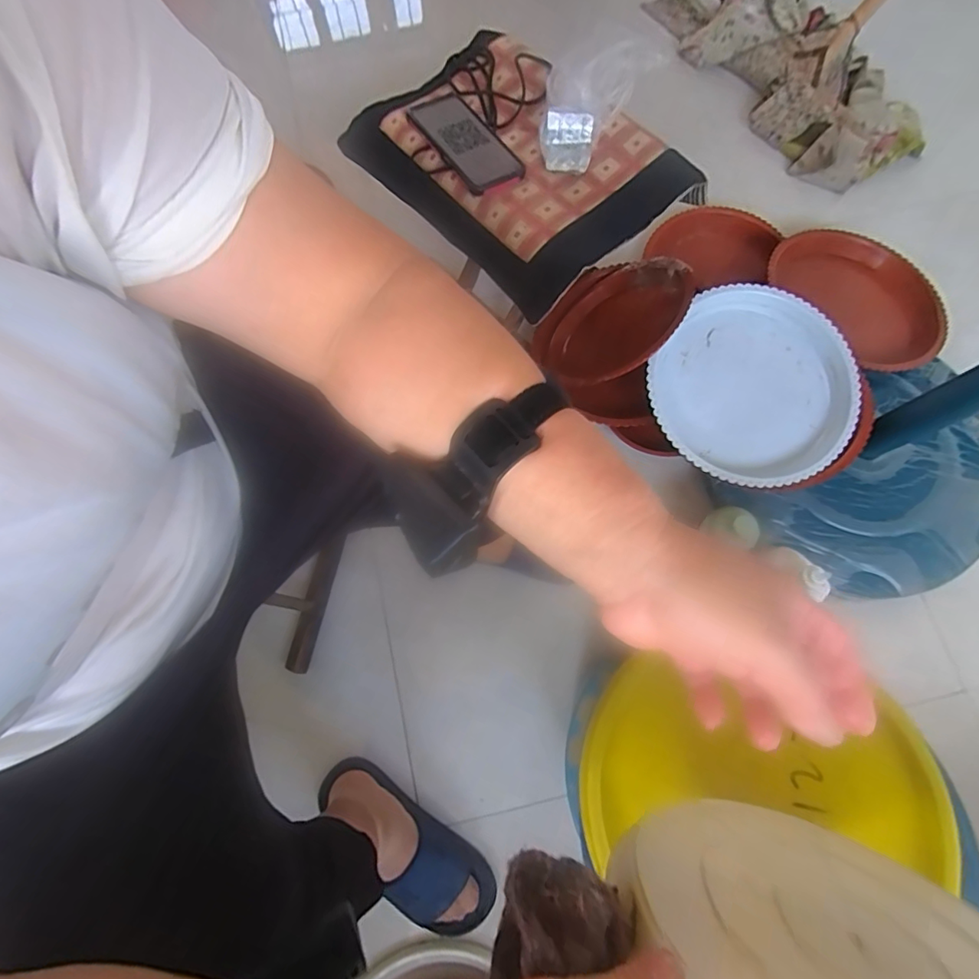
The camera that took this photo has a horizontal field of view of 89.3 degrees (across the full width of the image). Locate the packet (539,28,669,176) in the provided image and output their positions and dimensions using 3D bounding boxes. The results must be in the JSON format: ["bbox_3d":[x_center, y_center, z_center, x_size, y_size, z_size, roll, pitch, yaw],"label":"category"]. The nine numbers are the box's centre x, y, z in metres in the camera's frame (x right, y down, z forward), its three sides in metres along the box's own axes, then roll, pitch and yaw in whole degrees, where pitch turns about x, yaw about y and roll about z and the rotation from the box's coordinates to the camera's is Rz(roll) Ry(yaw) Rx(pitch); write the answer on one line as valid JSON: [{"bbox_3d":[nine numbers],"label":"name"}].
[{"bbox_3d":[0.114,-0.473,0.598,0.097,0.045,0.174,37,96,10],"label":"packet"}]

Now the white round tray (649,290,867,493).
[{"bbox_3d":[0.380,-0.151,0.710,0.267,0.043,0.273,0,76,2],"label":"white round tray"}]

